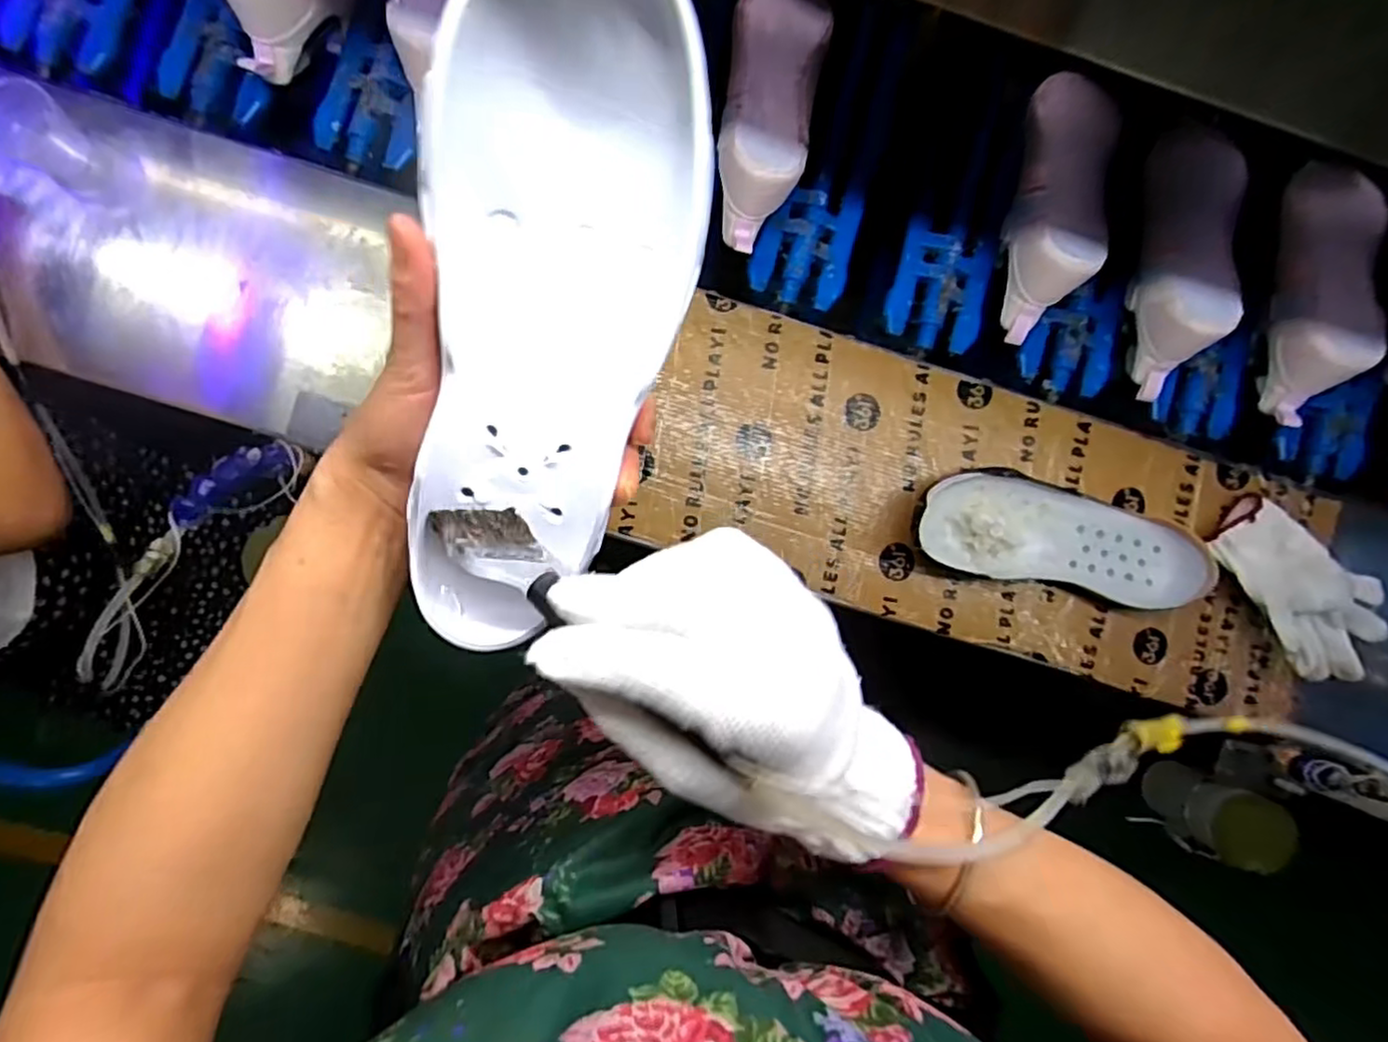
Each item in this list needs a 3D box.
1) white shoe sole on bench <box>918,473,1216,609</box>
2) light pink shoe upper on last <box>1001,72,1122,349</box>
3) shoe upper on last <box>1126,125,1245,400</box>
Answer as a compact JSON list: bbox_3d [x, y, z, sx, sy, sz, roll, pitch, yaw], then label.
[{"bbox_3d":[0.310,0.014,0.591,0.253,0.051,0.088,11,92,-3],"label":"white shoe sole on bench"},{"bbox_3d":[0.319,-0.274,0.601,0.078,0.090,0.222,15,92,-3],"label":"light pink shoe upper on last"},{"bbox_3d":[0.438,-0.227,0.600,0.070,0.089,0.226,11,92,-3],"label":"shoe upper on last"}]

